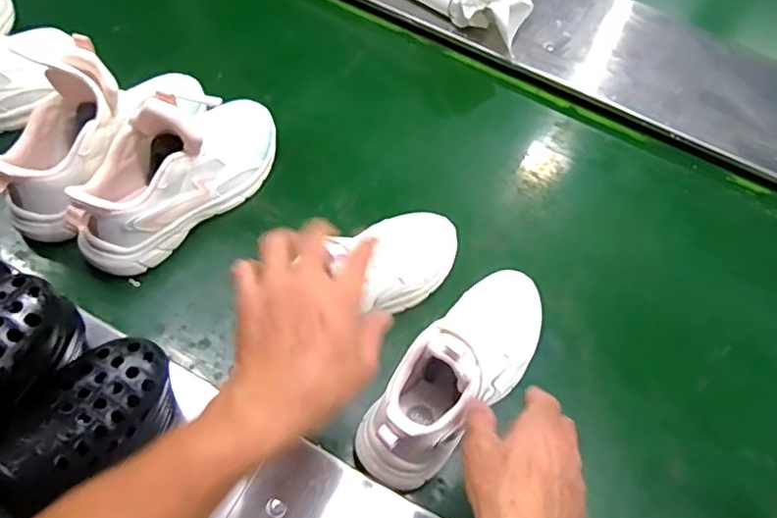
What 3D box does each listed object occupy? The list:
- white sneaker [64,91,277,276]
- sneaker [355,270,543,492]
[{"bbox_3d":[-0.211,-0.095,0.604,0.086,0.145,0.243,40,63,14],"label":"white sneaker"},{"bbox_3d":[0.071,0.095,0.537,0.083,0.114,0.236,38,56,16],"label":"sneaker"}]

